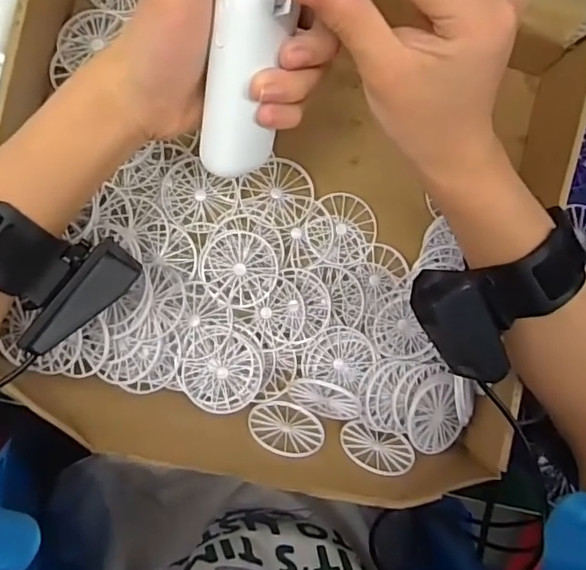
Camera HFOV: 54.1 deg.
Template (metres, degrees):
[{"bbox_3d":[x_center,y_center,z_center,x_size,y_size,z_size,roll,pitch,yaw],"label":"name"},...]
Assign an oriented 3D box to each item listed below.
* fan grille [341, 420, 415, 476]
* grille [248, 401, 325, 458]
[{"bbox_3d":[0.057,0.110,0.383,0.049,0.043,0.005,15,117,-2],"label":"fan grille"},{"bbox_3d":[-0.004,0.094,0.378,0.049,0.044,0.006,15,115,1],"label":"grille"}]

